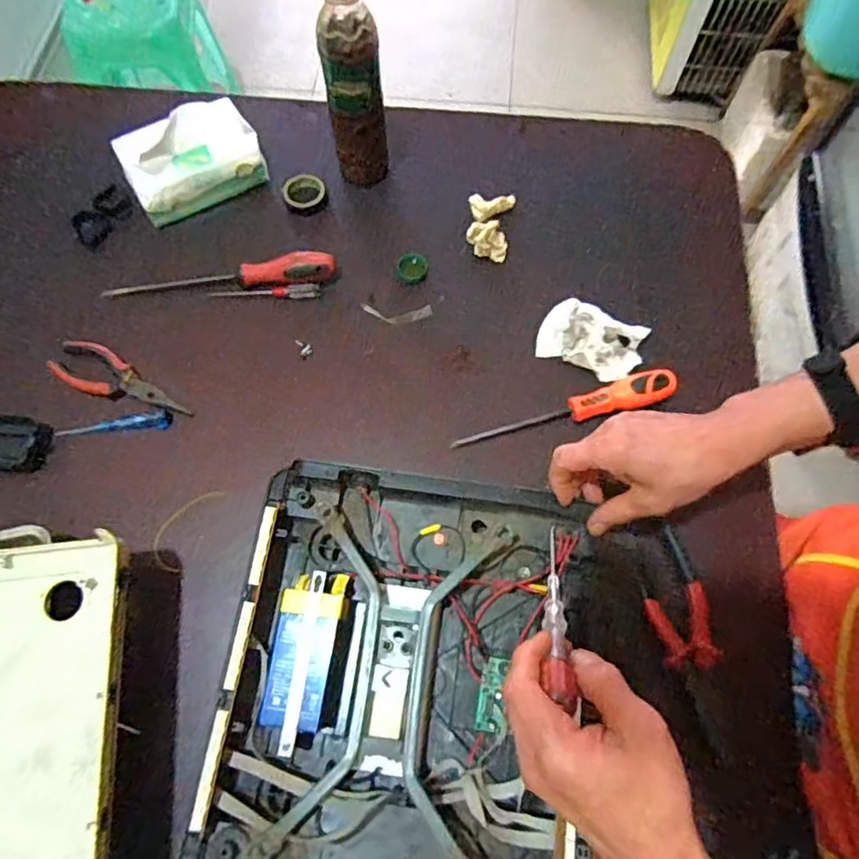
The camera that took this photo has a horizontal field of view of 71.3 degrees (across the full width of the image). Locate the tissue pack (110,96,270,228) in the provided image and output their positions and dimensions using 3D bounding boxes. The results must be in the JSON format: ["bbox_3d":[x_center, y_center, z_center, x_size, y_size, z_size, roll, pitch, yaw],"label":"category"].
[{"bbox_3d":[-0.267,-0.308,0.676,0.146,0.061,0.098,-26,71,-10],"label":"tissue pack"}]

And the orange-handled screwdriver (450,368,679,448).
[{"bbox_3d":[0.131,-0.025,0.586,0.219,0.029,0.037,-10,68,-4],"label":"orange-handled screwdriver"}]

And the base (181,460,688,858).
[{"bbox_3d":[0.014,0.203,0.477,0.352,0.052,0.315,8,68,3],"label":"base"}]

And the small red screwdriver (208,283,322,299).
[{"bbox_3d":[-0.179,-0.149,0.651,0.118,0.014,0.012,-3,68,-2],"label":"small red screwdriver"}]

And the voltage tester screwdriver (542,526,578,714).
[{"bbox_3d":[0.089,0.126,0.429,0.015,0.018,0.171,11,25,4],"label":"voltage tester screwdriver"}]

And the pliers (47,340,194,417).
[{"bbox_3d":[-0.311,-0.049,0.607,0.153,0.010,0.049,22,70,8],"label":"pliers"}]

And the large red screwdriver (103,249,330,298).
[{"bbox_3d":[-0.228,-0.168,0.648,0.252,0.030,0.030,-3,68,-1],"label":"large red screwdriver"}]

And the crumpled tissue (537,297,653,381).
[{"bbox_3d":[0.168,-0.095,0.623,0.102,0.031,0.066,27,70,10],"label":"crumpled tissue"}]

